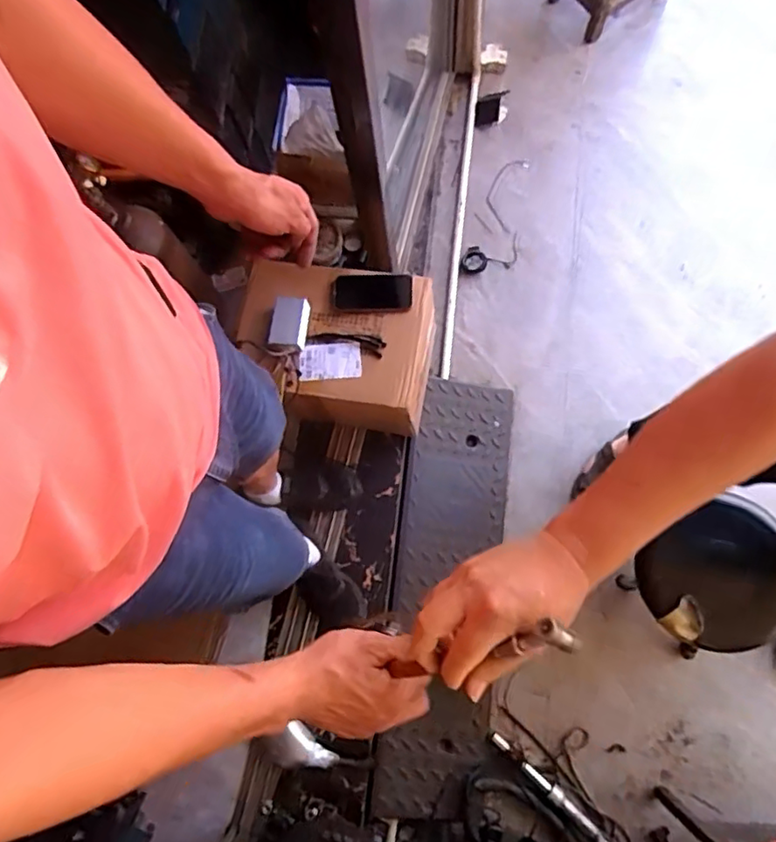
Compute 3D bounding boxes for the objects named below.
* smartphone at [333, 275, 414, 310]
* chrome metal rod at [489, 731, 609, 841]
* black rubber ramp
[{"bbox_3d":[-0.033,-0.266,1.237,0.165,0.016,0.077,0,84,3],"label":"smartphone"},{"bbox_3d":[0.348,0.796,1.292,0.304,0.037,0.032,41,84,12],"label":"chrome metal rod"},{"bbox_3d":[0.135,0.383,1.381,0.247,0.058,0.974,6,78,6],"label":"black rubber ramp"}]

